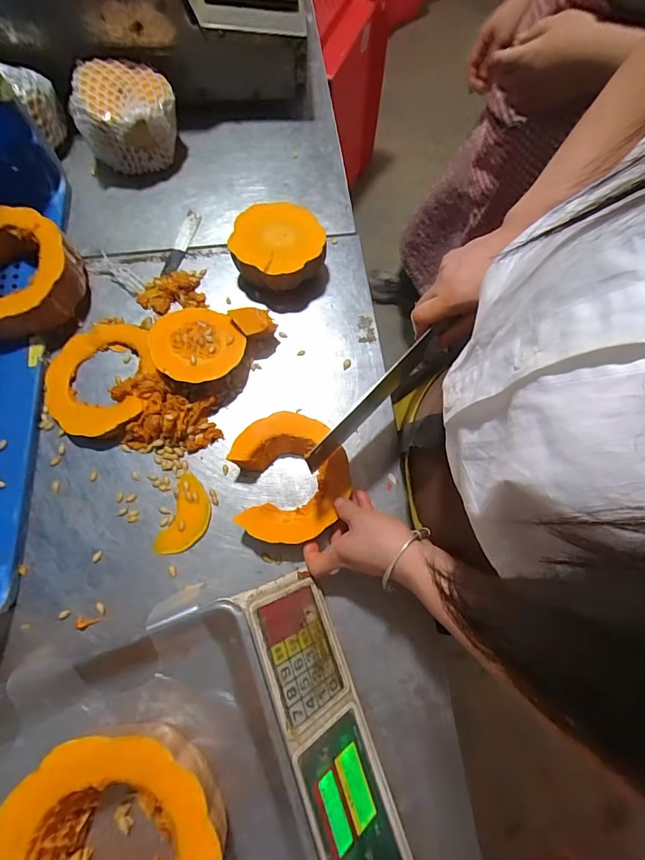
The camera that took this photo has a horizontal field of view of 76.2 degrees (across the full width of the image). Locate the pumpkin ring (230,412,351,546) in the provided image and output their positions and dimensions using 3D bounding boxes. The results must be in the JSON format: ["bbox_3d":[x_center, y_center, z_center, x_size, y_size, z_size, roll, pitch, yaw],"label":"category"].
[{"bbox_3d":[-0.034,0.053,0.463,0.124,0.035,0.139,-10,73,-4],"label":"pumpkin ring"}]

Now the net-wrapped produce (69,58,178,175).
[{"bbox_3d":[-0.265,-0.434,0.573,0.123,0.087,0.116,2,73,-1],"label":"net-wrapped produce"}]

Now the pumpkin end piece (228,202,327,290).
[{"bbox_3d":[-0.057,-0.236,0.538,0.111,0.060,0.109,0,73,-1],"label":"pumpkin end piece"}]

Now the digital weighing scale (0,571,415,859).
[{"bbox_3d":[-0.111,0.329,0.323,0.329,0.105,0.326,-19,75,-7],"label":"digital weighing scale"}]

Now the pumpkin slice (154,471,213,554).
[{"bbox_3d":[-0.152,0.098,0.463,0.048,0.008,0.088,17,73,4],"label":"pumpkin slice"}]

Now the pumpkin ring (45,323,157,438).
[{"bbox_3d":[-0.267,-0.065,0.497,0.138,0.019,0.146,-2,67,5],"label":"pumpkin ring"}]

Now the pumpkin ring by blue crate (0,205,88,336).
[{"bbox_3d":[-0.375,-0.187,0.501,0.137,0.056,0.146,0,73,-1],"label":"pumpkin ring by blue crate"}]

